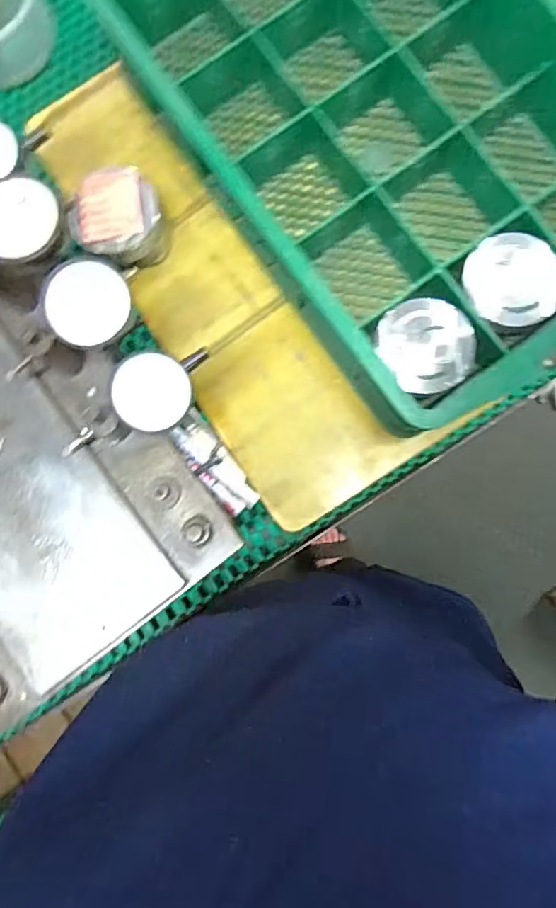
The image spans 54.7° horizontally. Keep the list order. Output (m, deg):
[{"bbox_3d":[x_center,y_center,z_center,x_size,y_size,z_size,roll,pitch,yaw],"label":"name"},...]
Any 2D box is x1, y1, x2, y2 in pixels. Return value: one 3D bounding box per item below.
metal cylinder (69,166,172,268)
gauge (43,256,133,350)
[{"bbox_3d":[-0.150,-0.220,0.515,0.075,0.064,0.084,17,85,3],"label":"metal cylinder"},{"bbox_3d":[-0.123,-0.099,0.353,0.051,0.025,0.053,-3,108,-9],"label":"gauge"}]

